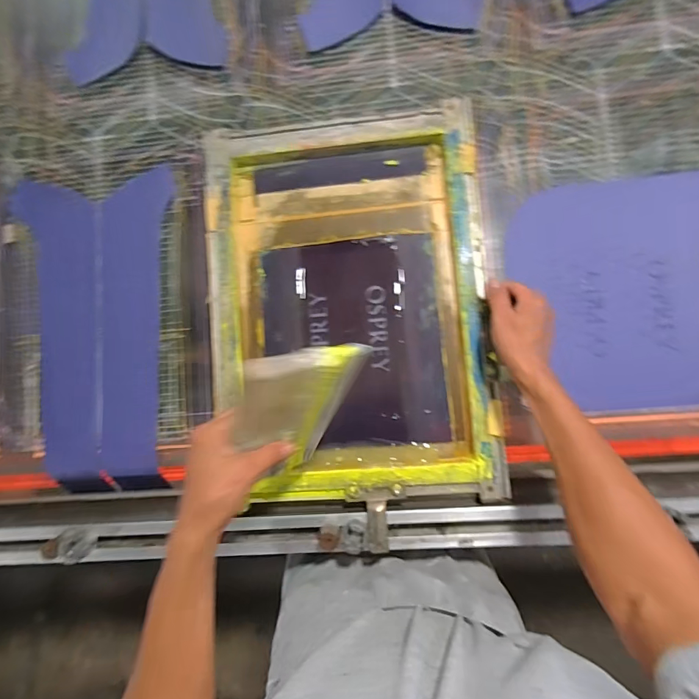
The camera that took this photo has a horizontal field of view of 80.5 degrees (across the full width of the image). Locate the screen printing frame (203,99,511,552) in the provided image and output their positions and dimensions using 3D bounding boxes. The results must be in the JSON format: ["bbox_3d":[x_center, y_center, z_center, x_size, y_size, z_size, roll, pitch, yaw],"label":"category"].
[{"bbox_3d":[-0.004,-0.056,0.585,0.383,0.059,0.549,-5,83,1],"label":"screen printing frame"}]

